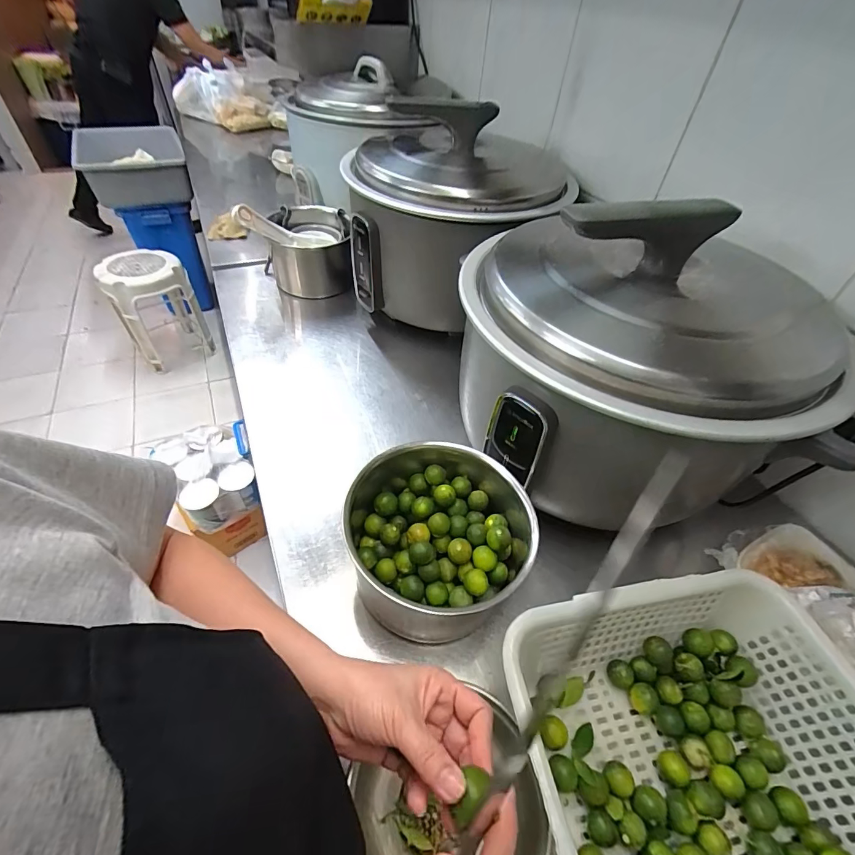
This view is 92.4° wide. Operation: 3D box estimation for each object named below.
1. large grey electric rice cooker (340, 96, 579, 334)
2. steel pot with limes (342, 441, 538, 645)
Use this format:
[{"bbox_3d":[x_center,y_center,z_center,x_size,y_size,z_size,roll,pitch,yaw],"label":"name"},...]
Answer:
[{"bbox_3d":[0.064,-0.410,0.791,0.346,0.332,0.371,21,49,14],"label":"large grey electric rice cooker"},{"bbox_3d":[0.014,0.114,0.474,0.205,0.125,0.186,-21,52,-23],"label":"steel pot with limes"}]

